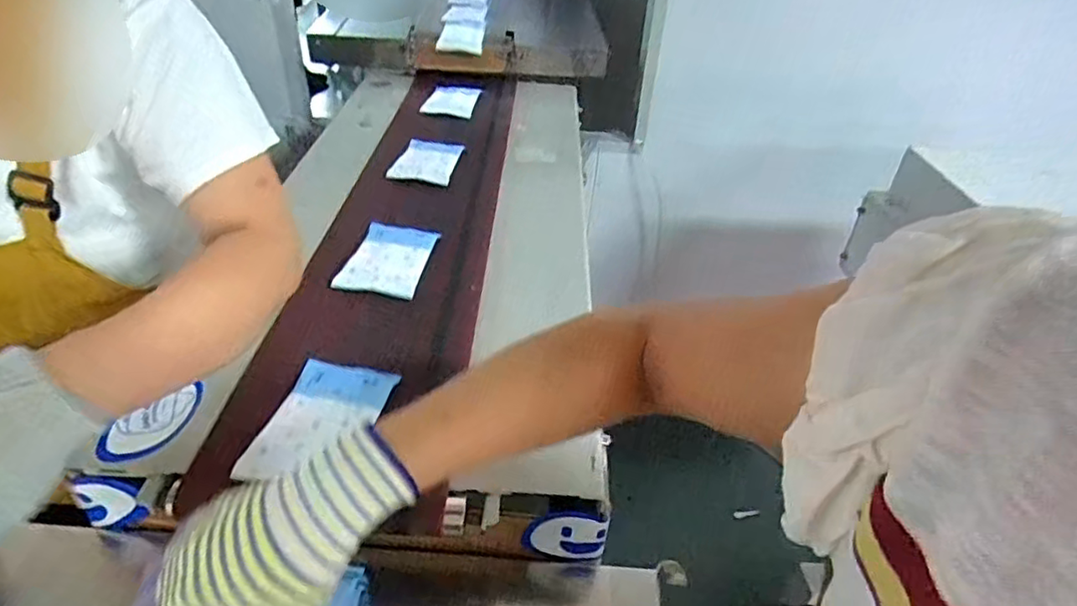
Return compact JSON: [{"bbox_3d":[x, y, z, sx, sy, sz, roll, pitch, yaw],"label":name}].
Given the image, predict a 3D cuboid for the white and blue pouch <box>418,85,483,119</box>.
[{"bbox_3d":[-0.151,-0.372,1.134,0.091,0.020,0.158,9,40,5],"label":"white and blue pouch"}]

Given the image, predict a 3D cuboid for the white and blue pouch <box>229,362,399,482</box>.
[{"bbox_3d":[-0.178,0.092,0.510,0.084,0.018,0.129,9,40,6],"label":"white and blue pouch"}]

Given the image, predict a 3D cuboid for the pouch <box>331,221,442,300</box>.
[{"bbox_3d":[-0.170,-0.054,0.709,0.086,0.012,0.131,7,40,3],"label":"pouch"}]

